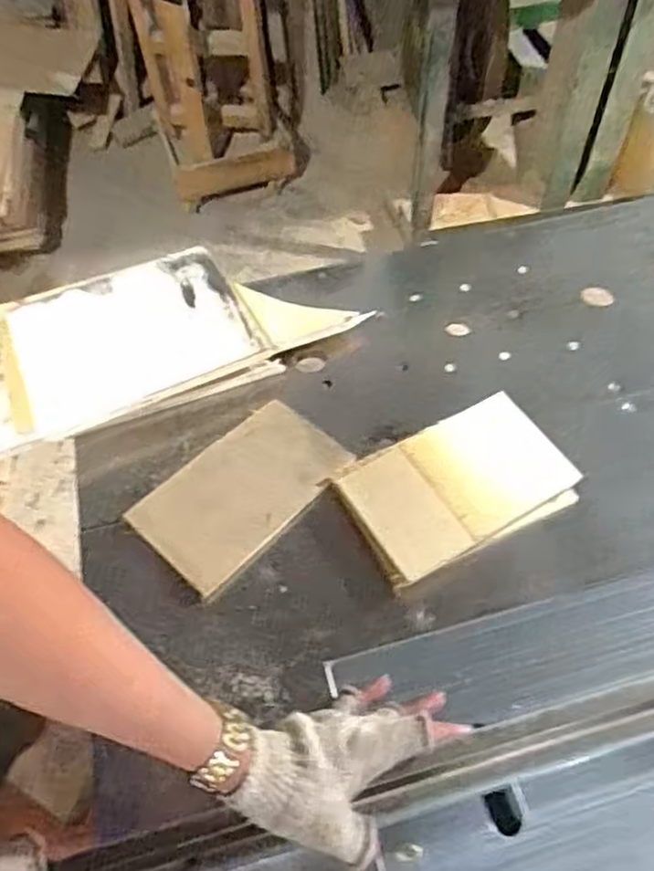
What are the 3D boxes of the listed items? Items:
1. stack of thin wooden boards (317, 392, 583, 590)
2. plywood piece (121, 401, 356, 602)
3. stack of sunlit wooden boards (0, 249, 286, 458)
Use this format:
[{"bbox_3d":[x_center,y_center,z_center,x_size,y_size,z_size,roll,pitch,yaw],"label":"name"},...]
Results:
[{"bbox_3d":[0.119,0.046,0.641,0.203,0.032,0.130,-23,58,-13],"label":"stack of thin wooden boards"},{"bbox_3d":[-0.083,0.052,0.660,0.122,0.013,0.195,39,65,24],"label":"plywood piece"},{"bbox_3d":[-0.236,-0.098,0.745,0.323,0.045,0.206,-15,57,-9],"label":"stack of sunlit wooden boards"}]

